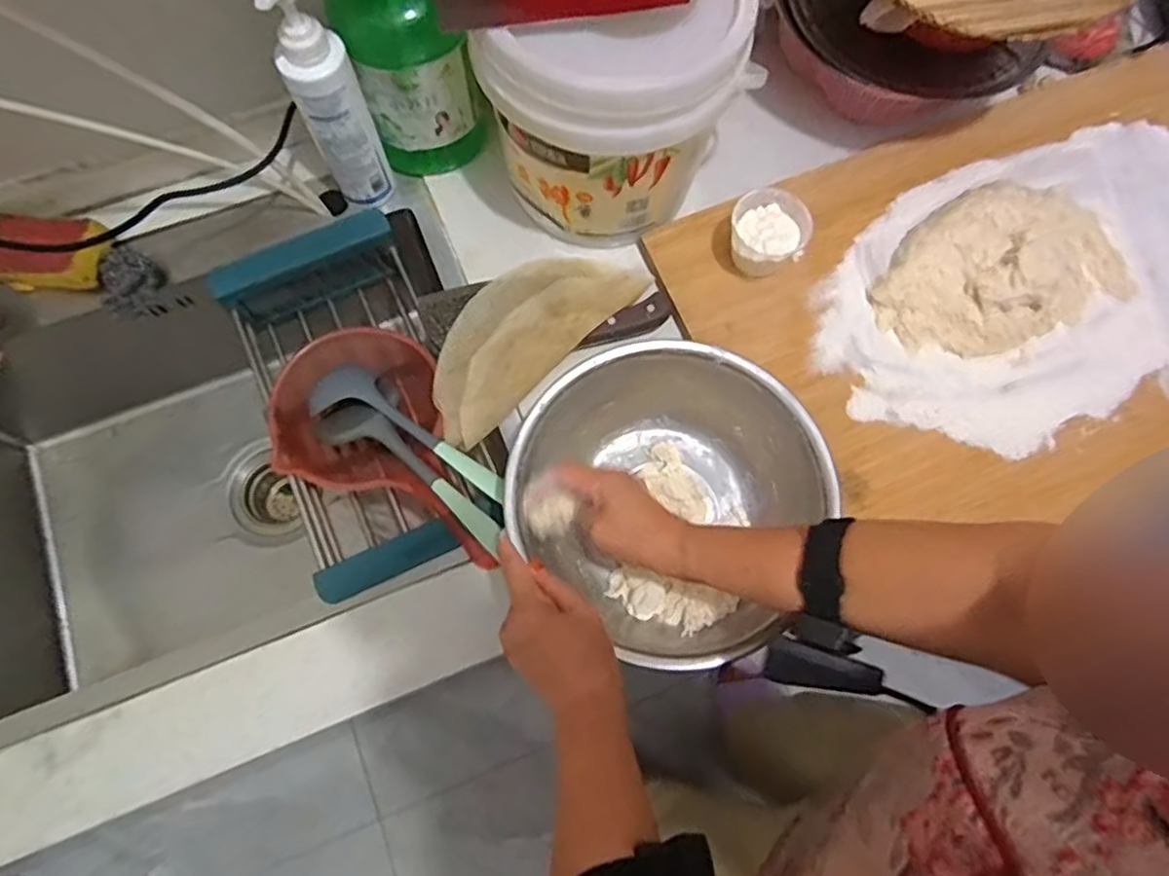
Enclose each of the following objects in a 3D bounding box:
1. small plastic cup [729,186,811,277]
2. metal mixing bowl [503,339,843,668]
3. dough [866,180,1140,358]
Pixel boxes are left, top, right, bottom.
[{"bbox_3d":[0.179,-0.196,0.672,0.074,0.054,0.081,0,72,0],"label":"small plastic cup"},{"bbox_3d":[0.068,0.043,0.589,0.232,0.097,0.235,0,72,0],"label":"metal mixing bowl"},{"bbox_3d":[0.421,-0.177,0.676,0.272,0.050,0.154,-23,74,-8],"label":"dough"}]

